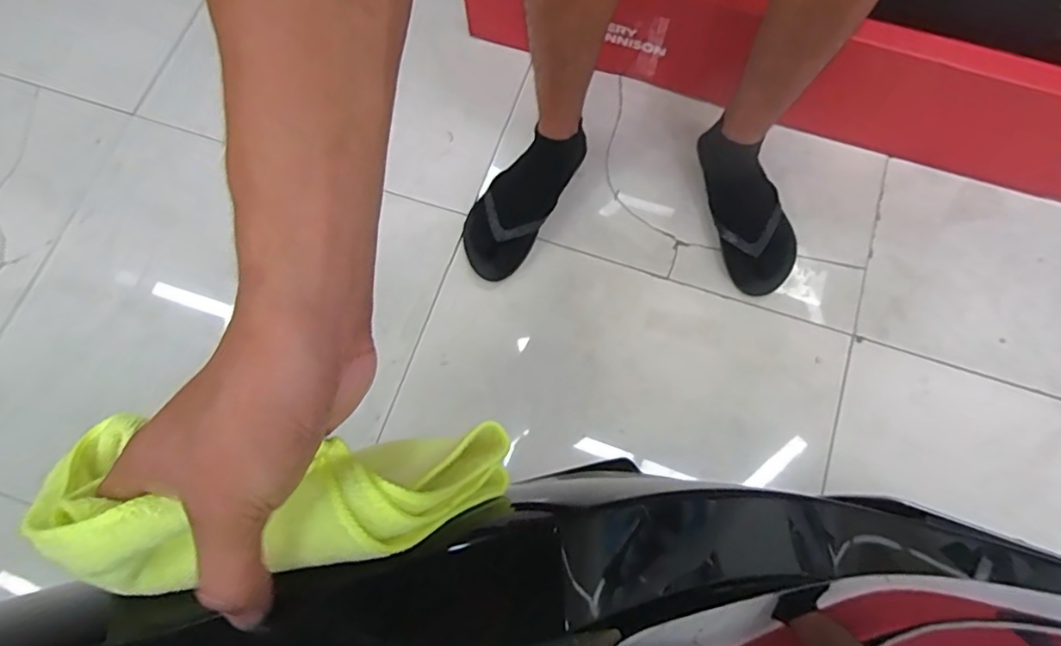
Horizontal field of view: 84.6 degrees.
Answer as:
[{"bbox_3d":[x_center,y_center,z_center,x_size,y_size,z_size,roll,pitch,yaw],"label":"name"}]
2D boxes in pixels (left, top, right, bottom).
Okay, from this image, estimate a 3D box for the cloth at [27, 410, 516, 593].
[{"bbox_3d":[-0.108,0.076,0.276,0.211,0.067,0.073,-1,73,-18],"label":"cloth"}]

